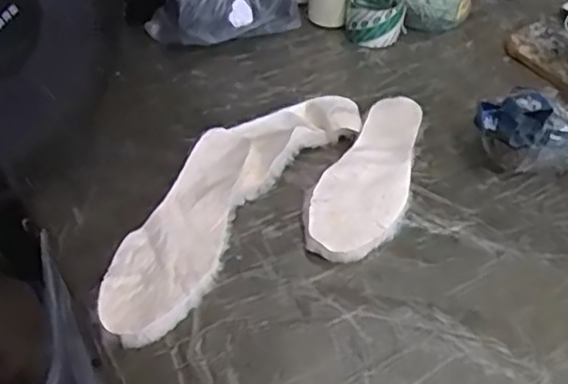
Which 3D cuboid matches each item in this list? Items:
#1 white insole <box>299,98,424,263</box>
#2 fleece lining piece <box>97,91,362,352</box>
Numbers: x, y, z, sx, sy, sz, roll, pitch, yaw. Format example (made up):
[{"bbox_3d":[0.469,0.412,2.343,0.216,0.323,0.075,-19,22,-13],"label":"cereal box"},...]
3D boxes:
[{"bbox_3d":[0.099,-0.021,0.717,0.094,0.028,0.255,17,49,17],"label":"white insole"},{"bbox_3d":[-0.058,-0.003,0.685,0.115,0.034,0.388,26,52,25],"label":"fleece lining piece"}]

